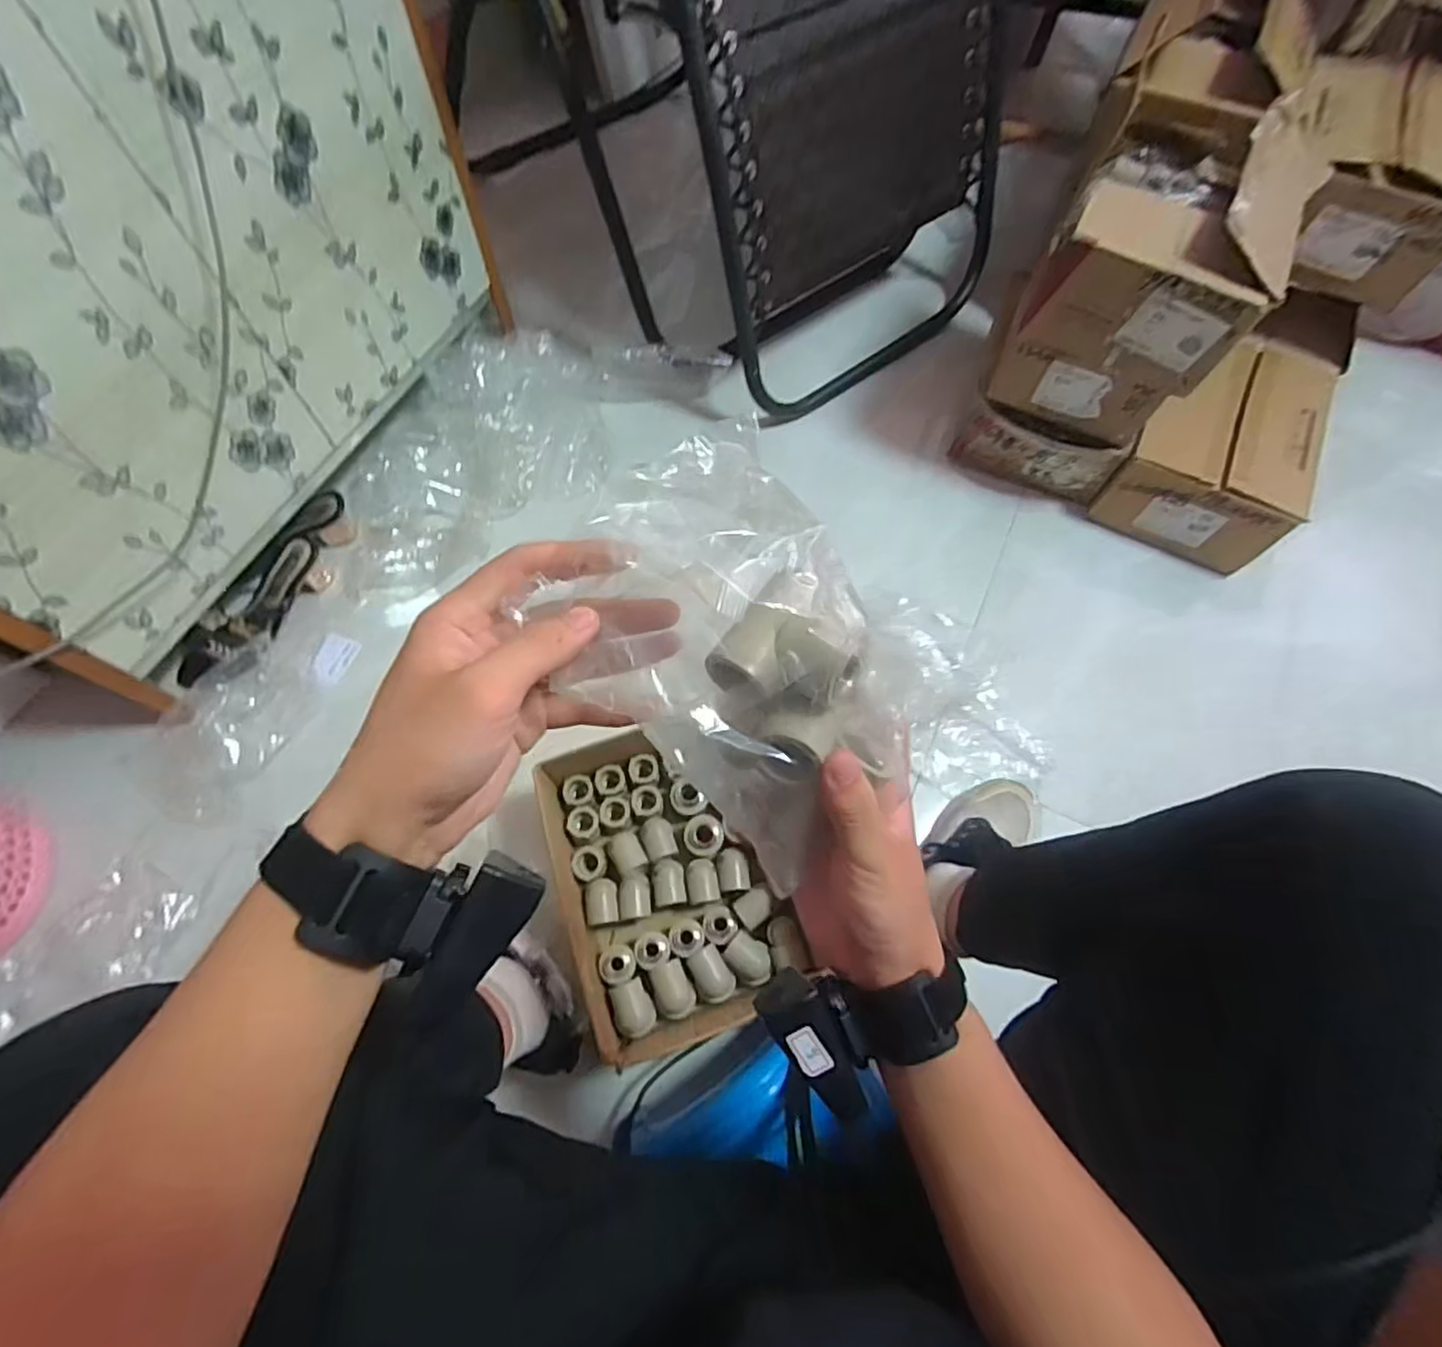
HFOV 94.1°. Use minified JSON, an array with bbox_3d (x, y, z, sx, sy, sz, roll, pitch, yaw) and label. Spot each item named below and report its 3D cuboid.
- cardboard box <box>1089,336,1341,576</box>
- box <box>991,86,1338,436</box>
[{"bbox_3d":[0.736,-0.338,0.988,0.224,0.131,0.333,30,69,11],"label":"cardboard box"},{"bbox_3d":[0.533,-0.504,0.850,0.231,0.266,0.307,27,68,10],"label":"box"}]

